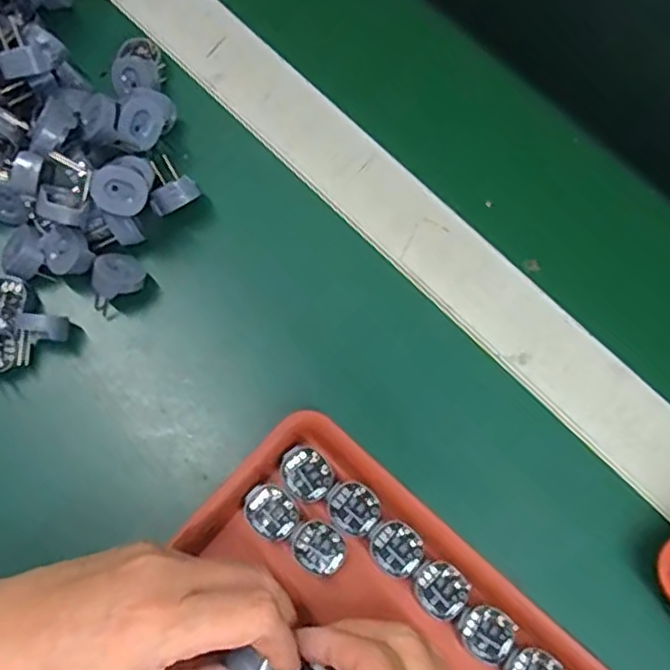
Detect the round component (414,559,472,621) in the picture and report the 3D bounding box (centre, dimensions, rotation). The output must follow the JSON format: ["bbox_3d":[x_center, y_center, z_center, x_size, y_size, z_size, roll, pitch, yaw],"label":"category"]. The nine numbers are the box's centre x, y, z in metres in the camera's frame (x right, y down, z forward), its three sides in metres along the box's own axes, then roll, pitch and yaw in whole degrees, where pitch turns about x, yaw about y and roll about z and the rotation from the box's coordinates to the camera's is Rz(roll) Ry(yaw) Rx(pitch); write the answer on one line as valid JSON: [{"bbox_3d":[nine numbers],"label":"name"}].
[{"bbox_3d":[0.054,0.128,0.332,0.025,0.004,0.027,-43,79,-10],"label":"round component"}]

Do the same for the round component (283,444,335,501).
[{"bbox_3d":[-0.015,0.073,0.347,0.023,0.004,0.028,-42,79,-9],"label":"round component"}]

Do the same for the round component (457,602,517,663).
[{"bbox_3d":[0.075,0.147,0.326,0.024,0.004,0.027,-44,79,-10],"label":"round component"}]

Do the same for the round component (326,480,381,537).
[{"bbox_3d":[0.009,0.089,0.341,0.025,0.004,0.027,0,75,1],"label":"round component"}]

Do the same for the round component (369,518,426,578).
[{"bbox_3d":[0.032,0.109,0.338,0.024,0.004,0.028,-43,79,-9],"label":"round component"}]

